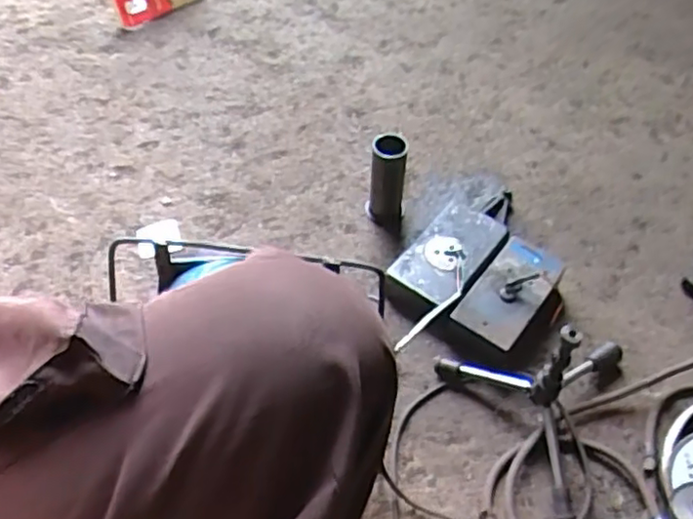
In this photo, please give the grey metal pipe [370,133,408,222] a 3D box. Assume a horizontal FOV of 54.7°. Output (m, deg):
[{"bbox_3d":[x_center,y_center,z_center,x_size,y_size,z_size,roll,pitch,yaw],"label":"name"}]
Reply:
[{"bbox_3d":[0.057,-0.110,0.936,0.050,0.133,0.043,8,53,6],"label":"grey metal pipe"}]

